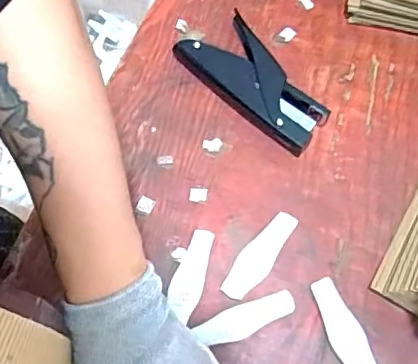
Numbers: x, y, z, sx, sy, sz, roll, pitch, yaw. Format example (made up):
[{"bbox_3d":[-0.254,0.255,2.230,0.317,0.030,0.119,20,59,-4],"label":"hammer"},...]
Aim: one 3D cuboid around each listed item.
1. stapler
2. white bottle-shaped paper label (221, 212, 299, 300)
[{"bbox_3d":[0.043,-0.091,0.531,0.067,0.027,0.151,-37,75,-14],"label":"stapler"},{"bbox_3d":[0.044,0.062,0.479,0.025,0.010,0.087,39,73,11],"label":"white bottle-shaped paper label"}]

